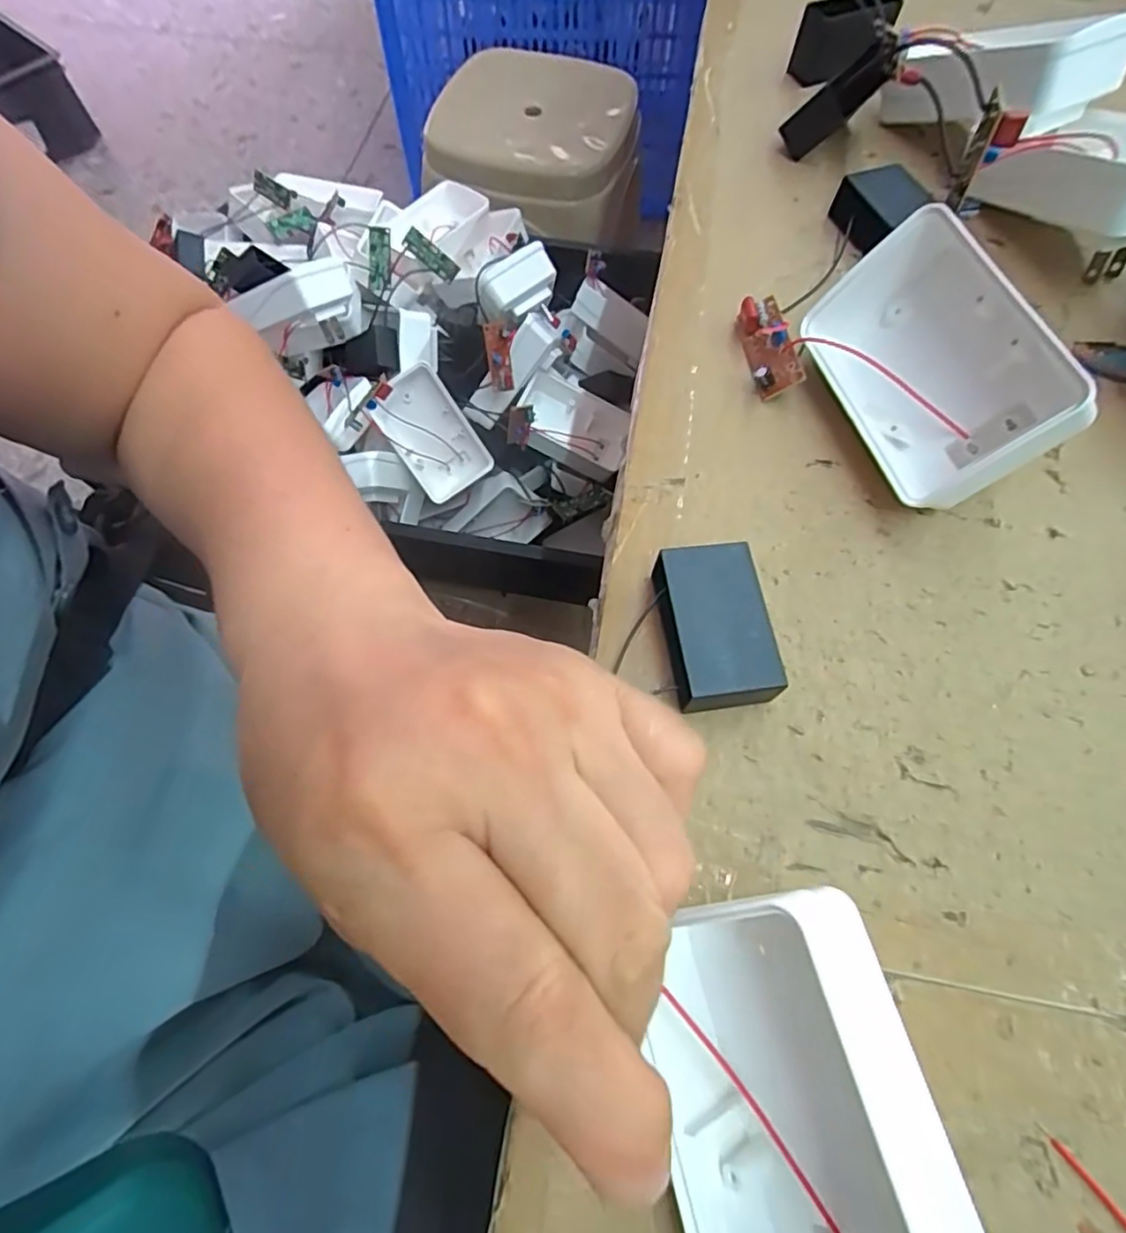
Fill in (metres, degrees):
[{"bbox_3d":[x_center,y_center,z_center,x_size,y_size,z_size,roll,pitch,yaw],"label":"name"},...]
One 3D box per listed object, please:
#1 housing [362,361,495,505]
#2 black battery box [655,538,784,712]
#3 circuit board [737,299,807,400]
[{"bbox_3d":[-0.100,-0.135,0.465,0.068,0.090,0.015,-27,26,29],"label":"housing"},{"bbox_3d":[0.045,0.005,0.188,0.030,0.019,0.049,-8,67,-4],"label":"black battery box"},{"bbox_3d":[0.079,-0.105,0.238,0.019,0.012,0.043,-12,69,20],"label":"circuit board"}]

